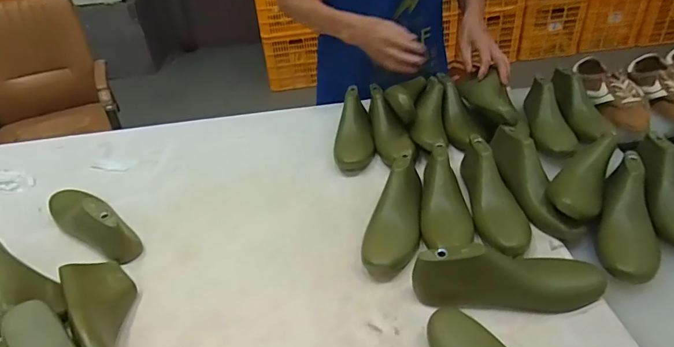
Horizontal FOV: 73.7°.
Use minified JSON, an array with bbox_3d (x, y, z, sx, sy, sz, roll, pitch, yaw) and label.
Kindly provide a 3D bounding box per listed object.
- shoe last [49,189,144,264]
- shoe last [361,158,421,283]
[{"bbox_3d":[-0.437,0.076,0.786,0.250,0.084,0.070,24,48,33],"label":"shoe last"},{"bbox_3d":[0.095,0.063,0.724,0.078,0.079,0.221,5,40,15],"label":"shoe last"}]

